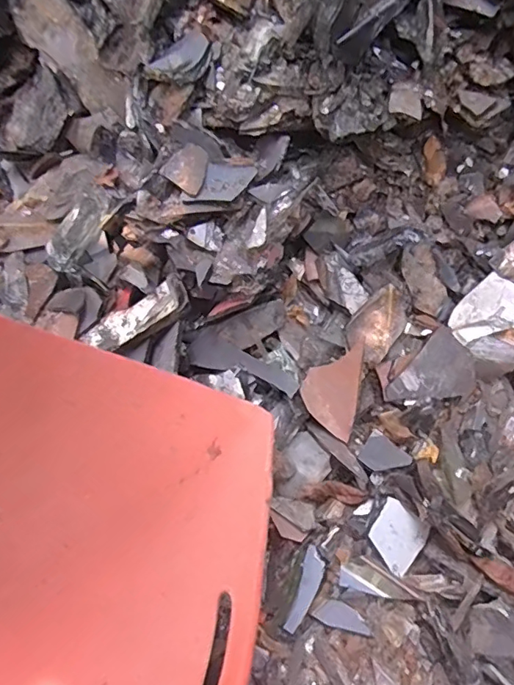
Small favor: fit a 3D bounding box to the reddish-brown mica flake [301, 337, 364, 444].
[{"bbox_3d":[0.089,0.055,0.621,0.065,0.005,0.114,9,88,9],"label":"reddish-brown mica flake"}]

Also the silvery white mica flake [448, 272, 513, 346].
[{"bbox_3d":[0.283,-0.035,0.634,0.090,0.009,0.068,-45,84,8],"label":"silvery white mica flake"}]

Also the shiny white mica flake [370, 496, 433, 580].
[{"bbox_3d":[0.157,0.217,0.576,0.057,0.004,0.066,35,74,6],"label":"shiny white mica flake"}]

